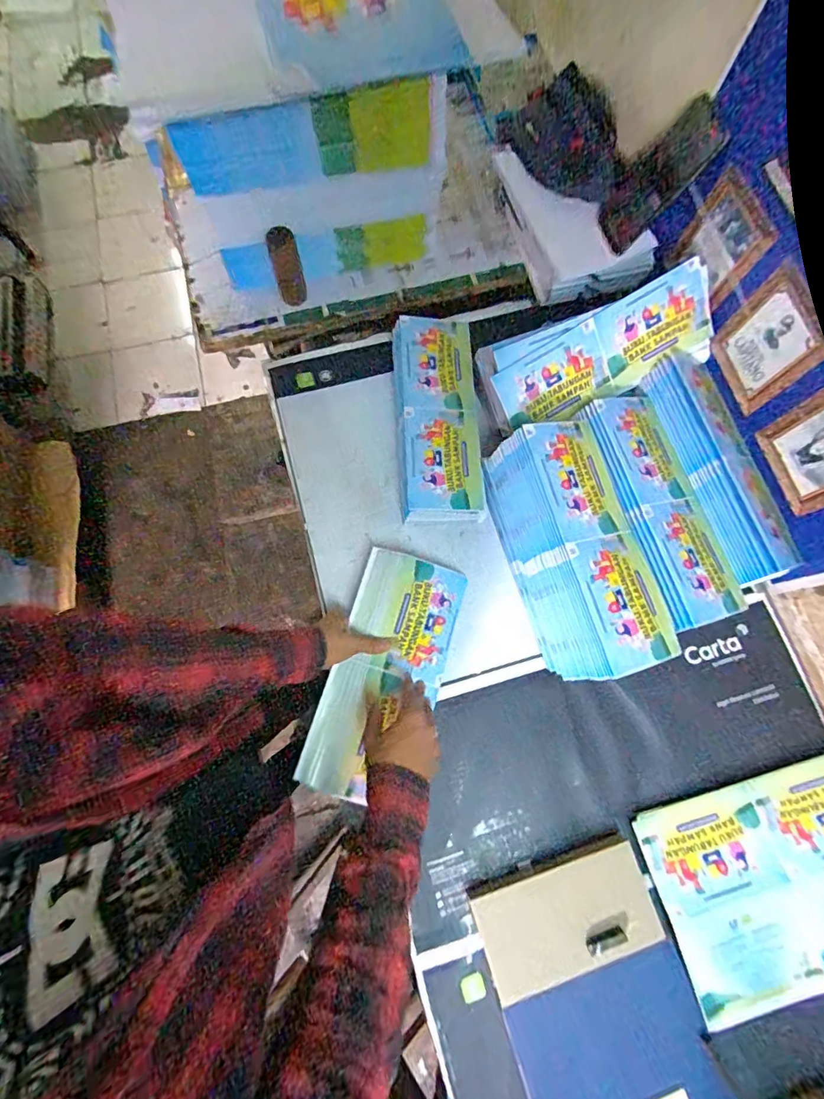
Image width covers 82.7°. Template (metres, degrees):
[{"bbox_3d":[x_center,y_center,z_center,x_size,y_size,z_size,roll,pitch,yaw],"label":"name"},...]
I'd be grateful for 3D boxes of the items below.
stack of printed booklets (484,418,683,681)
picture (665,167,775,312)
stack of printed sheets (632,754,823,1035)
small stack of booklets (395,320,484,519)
[{"bbox_3d":[0.203,-0.002,0.601,0.133,0.132,0.314,-14,76,-5],"label":"stack of printed booklets"},{"bbox_3d":[0.399,-0.397,0.610,0.019,0.112,0.115,-17,76,-6],"label":"picture"},{"bbox_3d":[0.457,0.399,0.565,0.319,0.023,0.224,-15,76,-6],"label":"stack of printed sheets"},{"bbox_3d":[0.039,-0.193,0.697,0.128,0.060,0.313,-3,75,-2],"label":"small stack of booklets"}]

